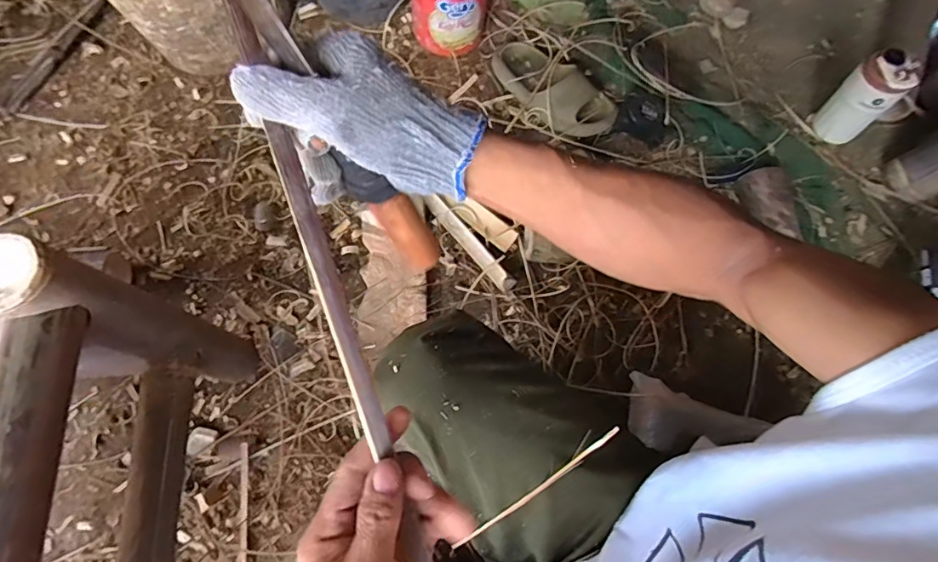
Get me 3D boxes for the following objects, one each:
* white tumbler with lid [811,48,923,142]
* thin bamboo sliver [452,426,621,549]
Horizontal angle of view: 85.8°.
[{"bbox_3d":[0.644,-0.298,0.832,0.081,0.171,0.081,0,73,0],"label":"white tumbler with lid"},{"bbox_3d":[0.048,0.186,0.433,0.007,0.011,0.223,47,121,12],"label":"thin bamboo sliver"}]

